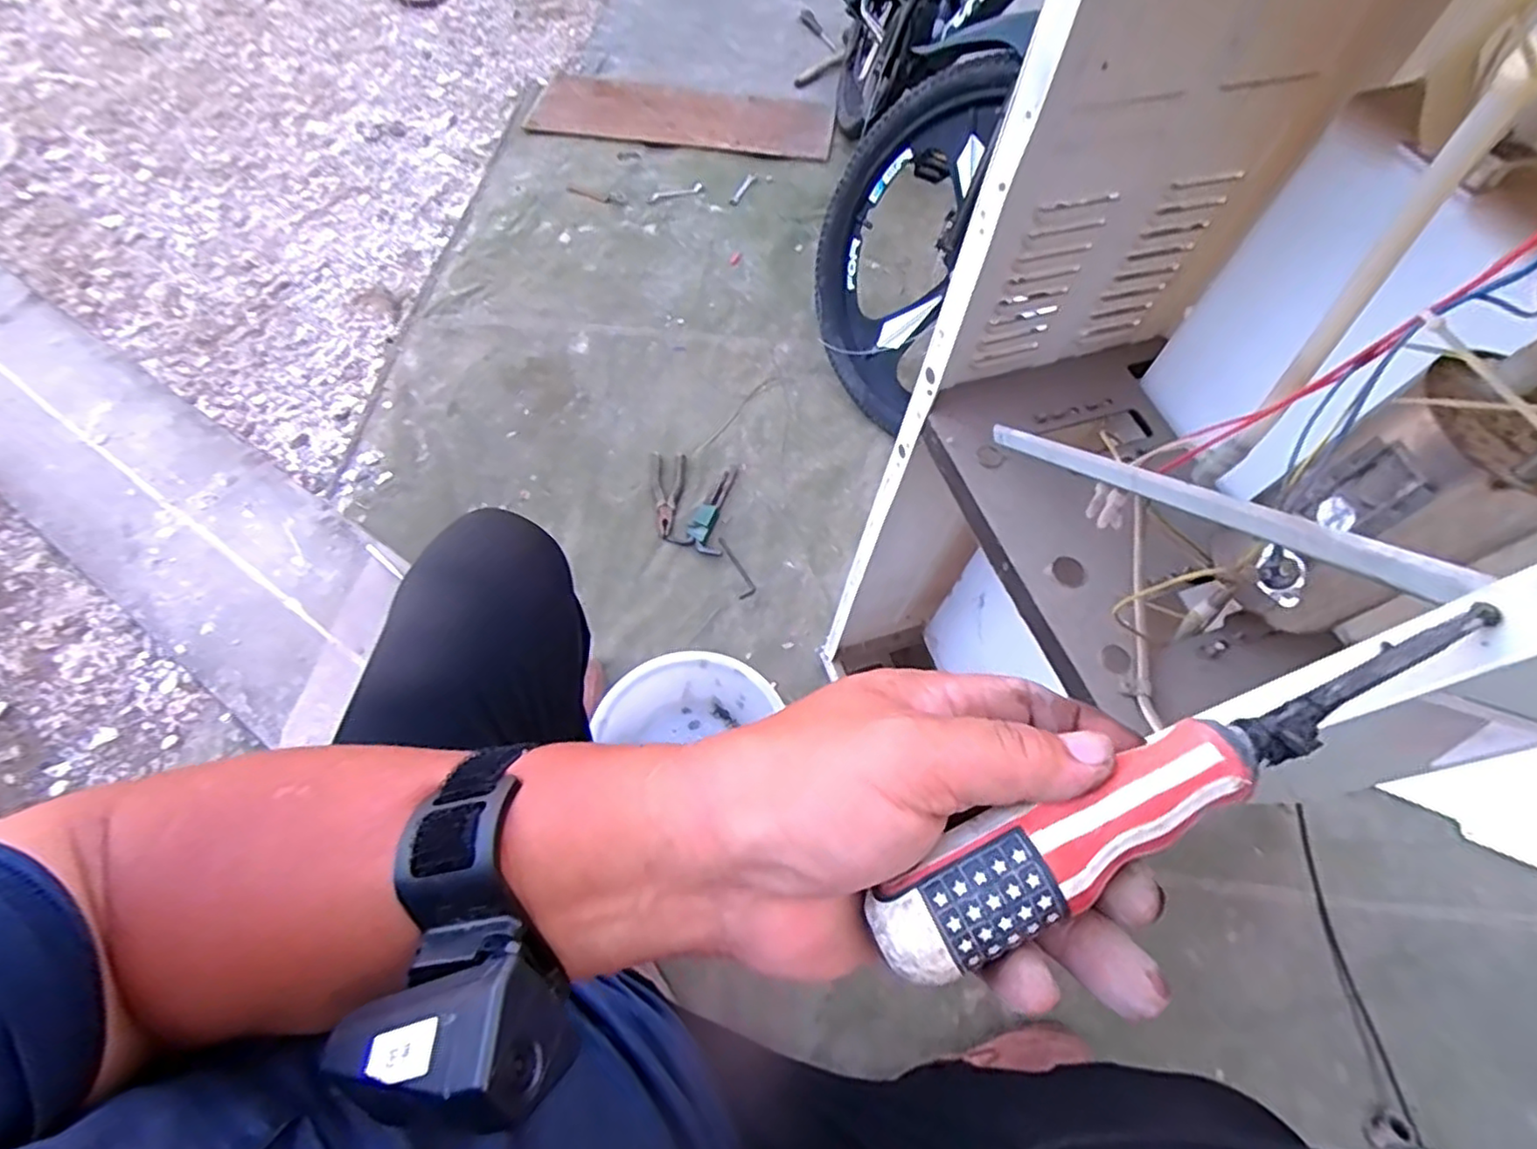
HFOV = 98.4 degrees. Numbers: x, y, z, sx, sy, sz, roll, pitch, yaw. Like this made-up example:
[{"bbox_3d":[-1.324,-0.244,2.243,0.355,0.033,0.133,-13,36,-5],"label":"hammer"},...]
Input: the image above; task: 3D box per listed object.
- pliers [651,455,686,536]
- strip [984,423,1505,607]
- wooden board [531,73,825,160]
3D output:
[{"bbox_3d":[-0.169,-0.137,1.116,0.054,0.011,0.170,-3,63,-1],"label":"pliers"},{"bbox_3d":[0.181,-0.042,0.314,0.010,0.012,0.263,-15,24,-7],"label":"strip"},{"bbox_3d":[-0.196,-1.089,1.582,0.712,0.023,0.240,2,62,-6],"label":"wooden board"}]

